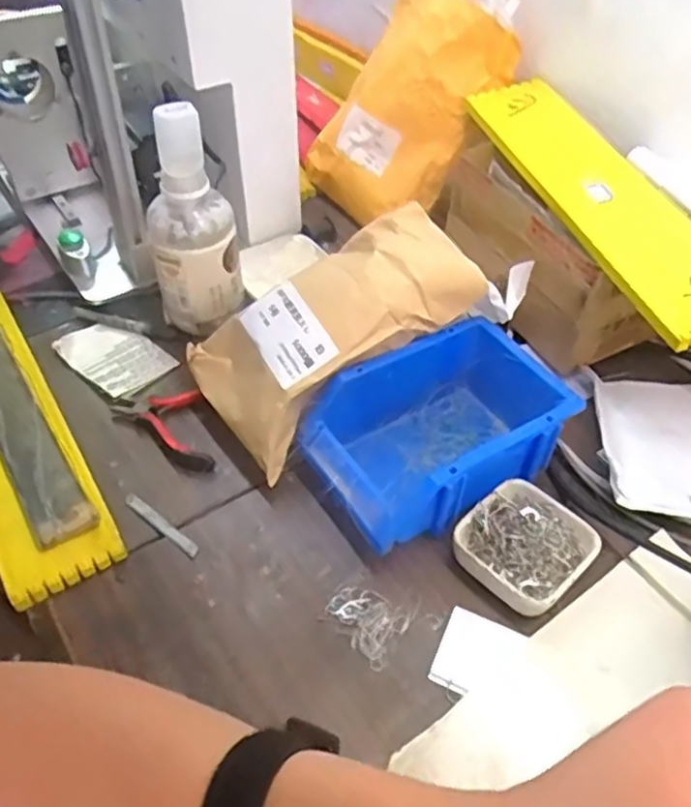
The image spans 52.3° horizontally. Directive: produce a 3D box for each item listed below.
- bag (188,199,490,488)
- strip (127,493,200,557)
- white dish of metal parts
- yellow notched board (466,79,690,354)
[{"bbox_3d":[-0.008,-0.059,0.552,0.232,0.062,0.125,-35,53,0],"label":"bag"},{"bbox_3d":[-0.137,0.089,0.522,0.081,0.006,0.011,34,55,26],"label":"strip"},{"bbox_3d":[0.126,0.101,0.497,0.086,0.028,0.080,-35,57,-28],"label":"white dish of metal parts"},{"bbox_3d":[0.210,-0.175,0.583,0.084,0.013,0.345,-18,52,-7],"label":"yellow notched board"}]

